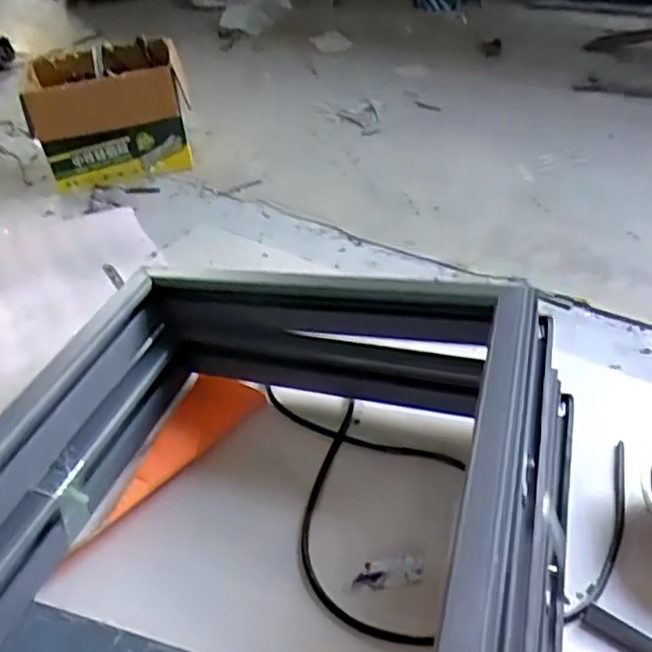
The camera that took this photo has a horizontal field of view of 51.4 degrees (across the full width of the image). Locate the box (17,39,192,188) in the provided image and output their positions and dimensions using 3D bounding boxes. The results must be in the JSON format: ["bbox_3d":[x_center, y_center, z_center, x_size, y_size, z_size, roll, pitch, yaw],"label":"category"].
[{"bbox_3d":[-0.498,-0.501,1.594,0.338,0.248,0.288,-10,39,-6],"label":"box"}]

